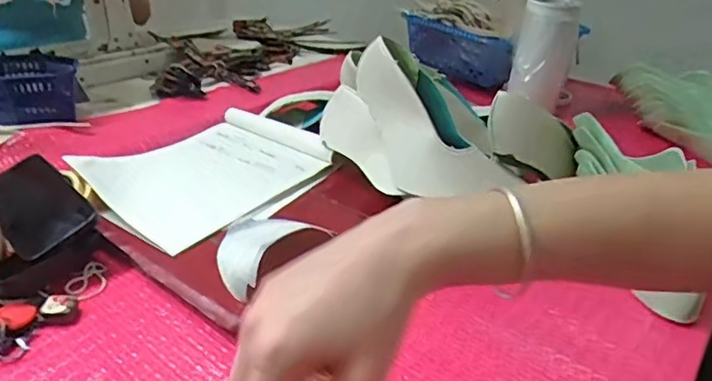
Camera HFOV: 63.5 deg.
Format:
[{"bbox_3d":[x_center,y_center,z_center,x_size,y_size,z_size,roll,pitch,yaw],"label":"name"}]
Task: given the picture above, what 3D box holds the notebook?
[{"bbox_3d":[-0.169,-0.027,0.691,0.199,0.030,0.271,22,33,30],"label":"notebook"}]

